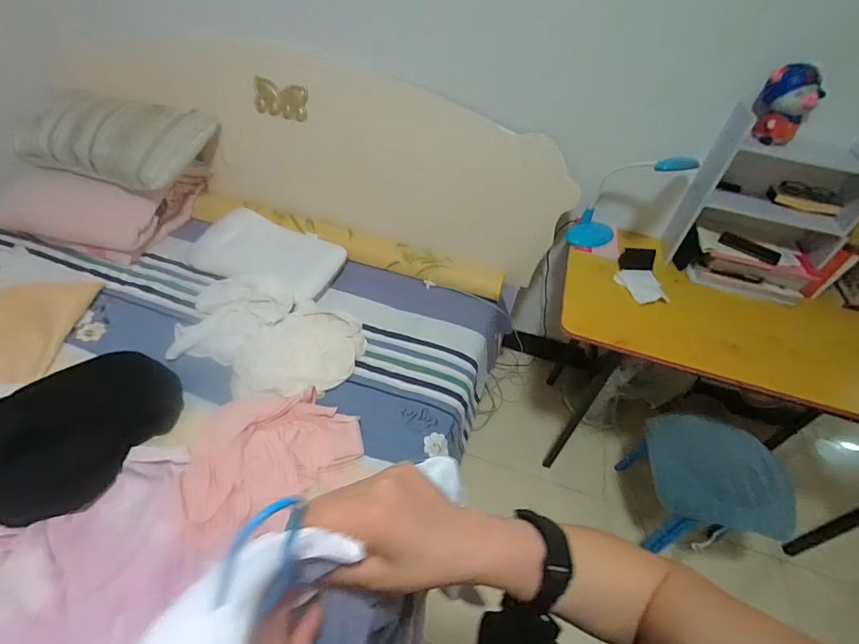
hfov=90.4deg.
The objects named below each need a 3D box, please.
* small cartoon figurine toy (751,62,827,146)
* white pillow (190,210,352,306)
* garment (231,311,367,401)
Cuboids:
[{"bbox_3d":[0.904,-0.555,1.088,0.126,0.185,0.143,35,53,23],"label":"small cartoon figurine toy"},{"bbox_3d":[-0.559,-0.233,1.492,0.514,0.095,0.301,22,47,14],"label":"white pillow"},{"bbox_3d":[-0.363,0.074,1.199,0.386,0.070,0.272,-31,58,-30],"label":"garment"}]

